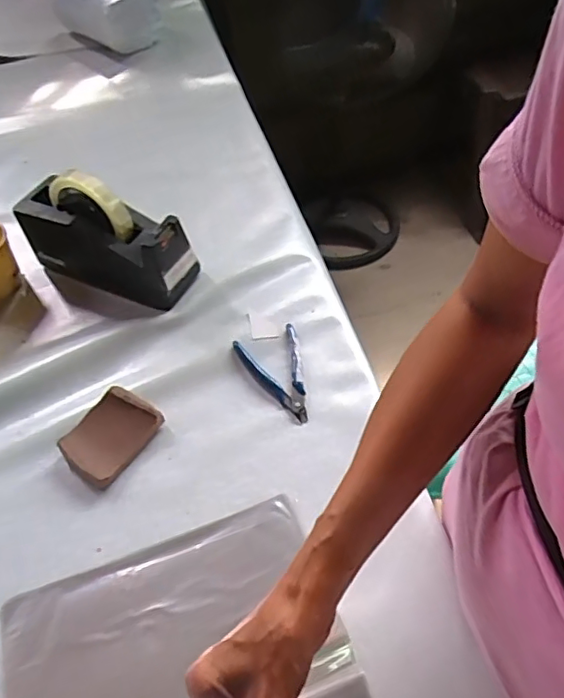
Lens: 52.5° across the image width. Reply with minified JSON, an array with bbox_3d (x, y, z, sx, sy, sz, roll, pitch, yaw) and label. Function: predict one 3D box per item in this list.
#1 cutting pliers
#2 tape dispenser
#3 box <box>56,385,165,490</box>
[{"bbox_3d":[-0.001,0.026,0.594,0.066,0.015,0.112,-18,52,-10],"label":"cutting pliers"},{"bbox_3d":[-0.207,-0.132,0.668,0.204,0.119,0.066,18,55,18],"label":"tape dispenser"},{"bbox_3d":[-0.167,0.085,0.556,0.066,0.024,0.088,26,58,23],"label":"box"}]

